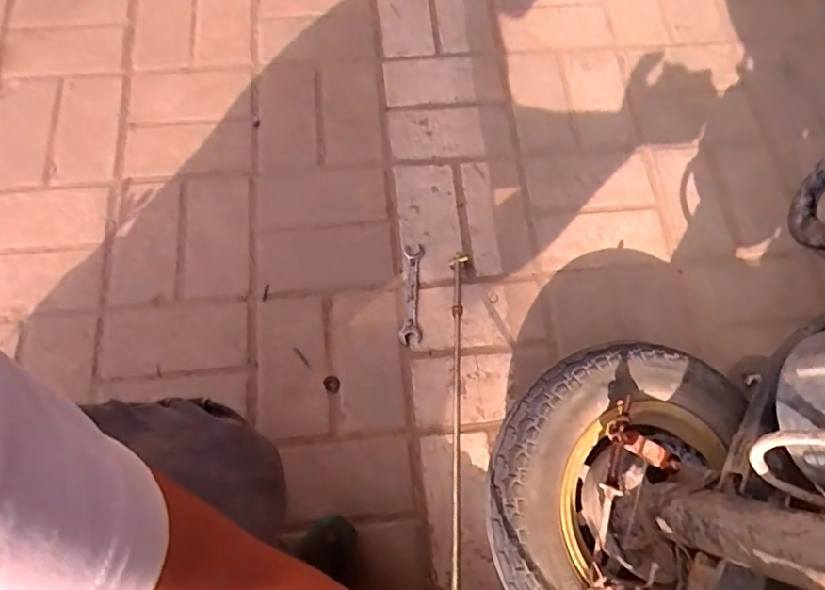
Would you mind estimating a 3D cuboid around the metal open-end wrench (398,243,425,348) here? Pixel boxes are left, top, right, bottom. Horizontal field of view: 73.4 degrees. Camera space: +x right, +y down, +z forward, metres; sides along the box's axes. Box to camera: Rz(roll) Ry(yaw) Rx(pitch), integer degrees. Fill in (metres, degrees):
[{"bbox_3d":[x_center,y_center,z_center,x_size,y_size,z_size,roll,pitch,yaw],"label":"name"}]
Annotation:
[{"bbox_3d":[0.000,-0.001,0.727,0.028,0.009,0.134,2,70,-1],"label":"metal open-end wrench"}]

